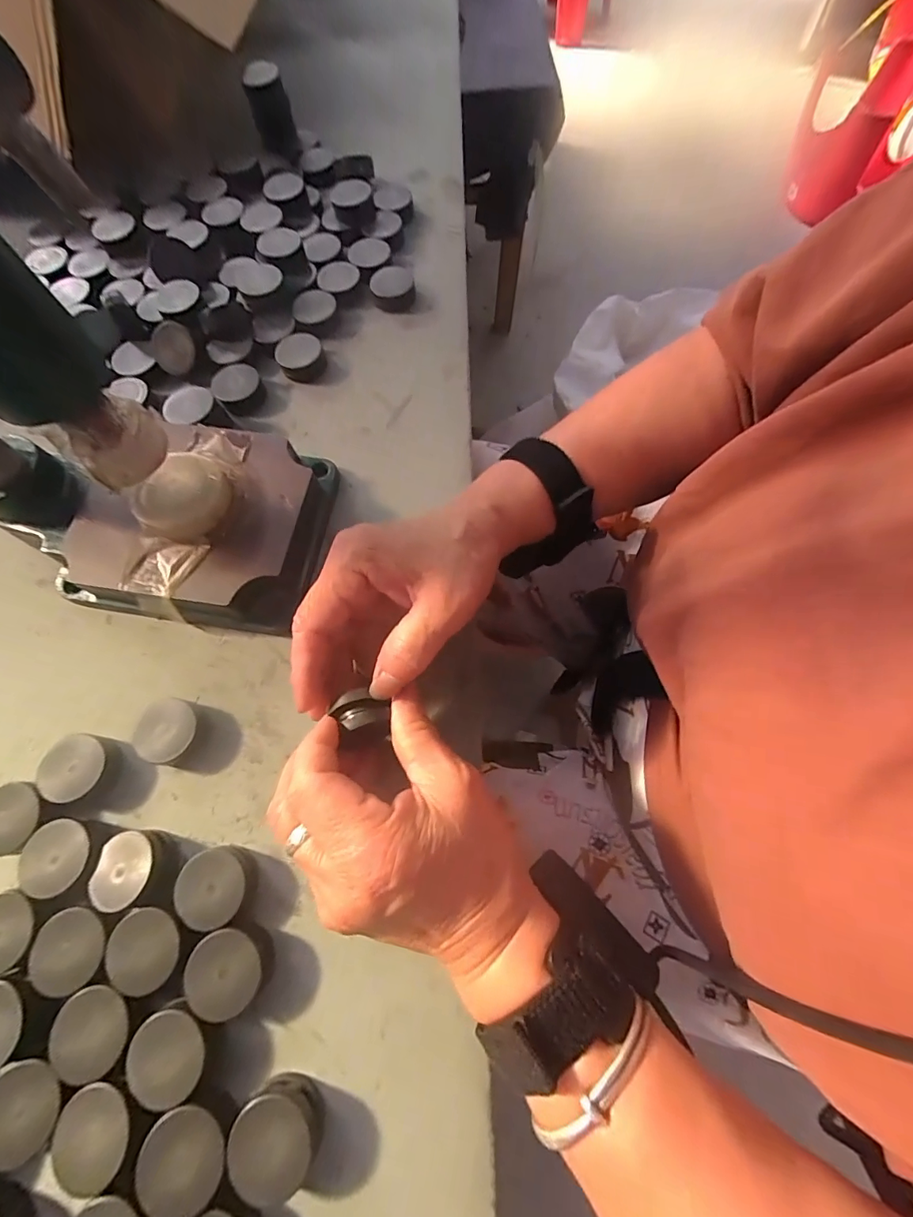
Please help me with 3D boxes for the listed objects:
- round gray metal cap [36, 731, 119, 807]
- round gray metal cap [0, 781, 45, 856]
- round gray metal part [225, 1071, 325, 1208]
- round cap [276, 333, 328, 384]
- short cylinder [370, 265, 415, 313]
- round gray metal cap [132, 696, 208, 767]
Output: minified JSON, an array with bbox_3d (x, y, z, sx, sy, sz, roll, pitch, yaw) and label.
[{"bbox_3d":[-0.196,0.082,0.241,0.036,0.017,0.031,16,71,7],"label":"round gray metal cap"},{"bbox_3d":[-0.220,0.104,0.234,0.035,0.014,0.032,0,70,1],"label":"round gray metal cap"},{"bbox_3d":[-0.072,0.211,0.186,0.032,0.016,0.033,0,70,1],"label":"round gray metal part"},{"bbox_3d":[-0.111,-0.181,0.334,0.031,0.014,0.031,0,70,1],"label":"round cap"},{"bbox_3d":[-0.049,-0.244,0.356,0.032,0.015,0.032,0,70,1],"label":"short cylinder"},{"bbox_3d":[-0.151,0.064,0.247,0.031,0.012,0.032,0,70,1],"label":"round gray metal cap"}]

